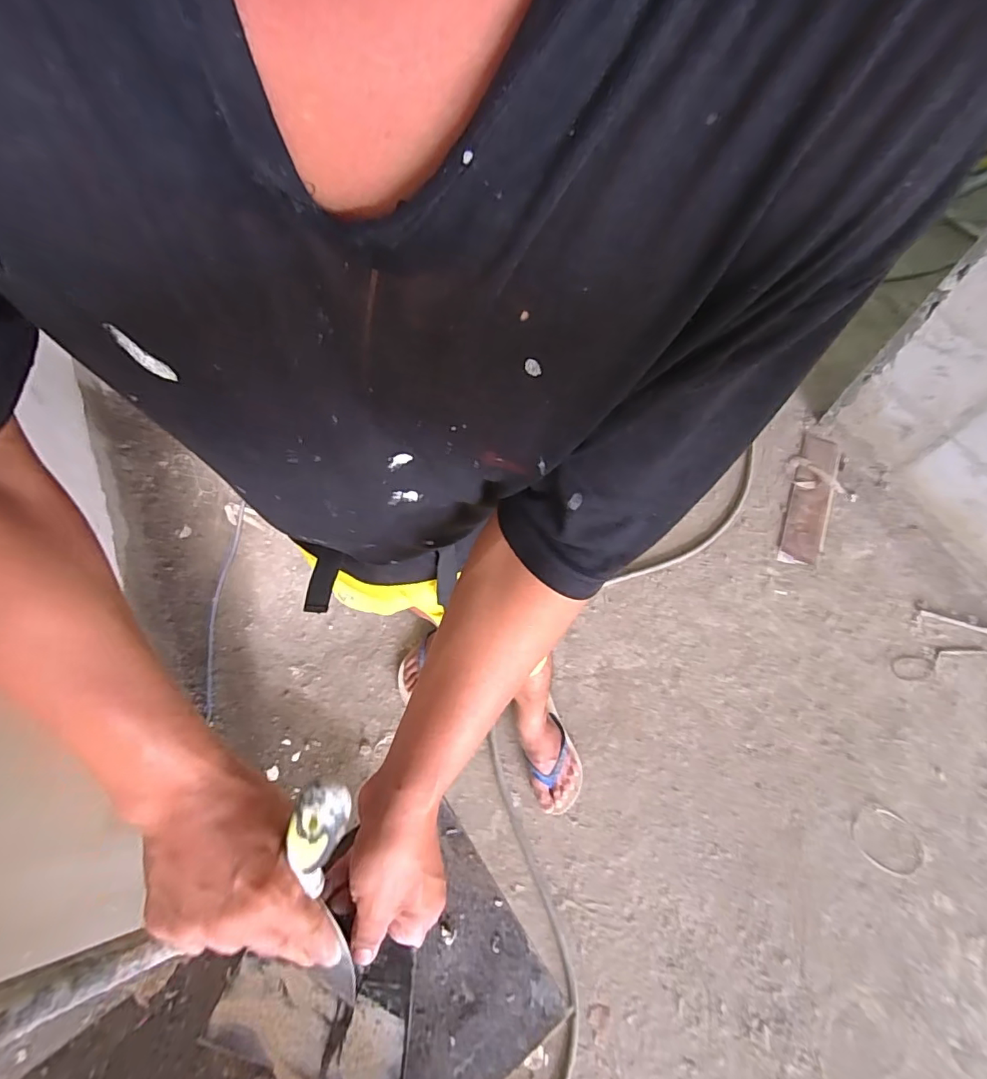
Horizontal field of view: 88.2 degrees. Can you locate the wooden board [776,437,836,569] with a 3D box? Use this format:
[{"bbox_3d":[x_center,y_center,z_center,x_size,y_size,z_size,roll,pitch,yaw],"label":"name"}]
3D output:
[{"bbox_3d":[0.922,-0.115,1.487,0.098,0.032,0.481,19,63,18],"label":"wooden board"}]

